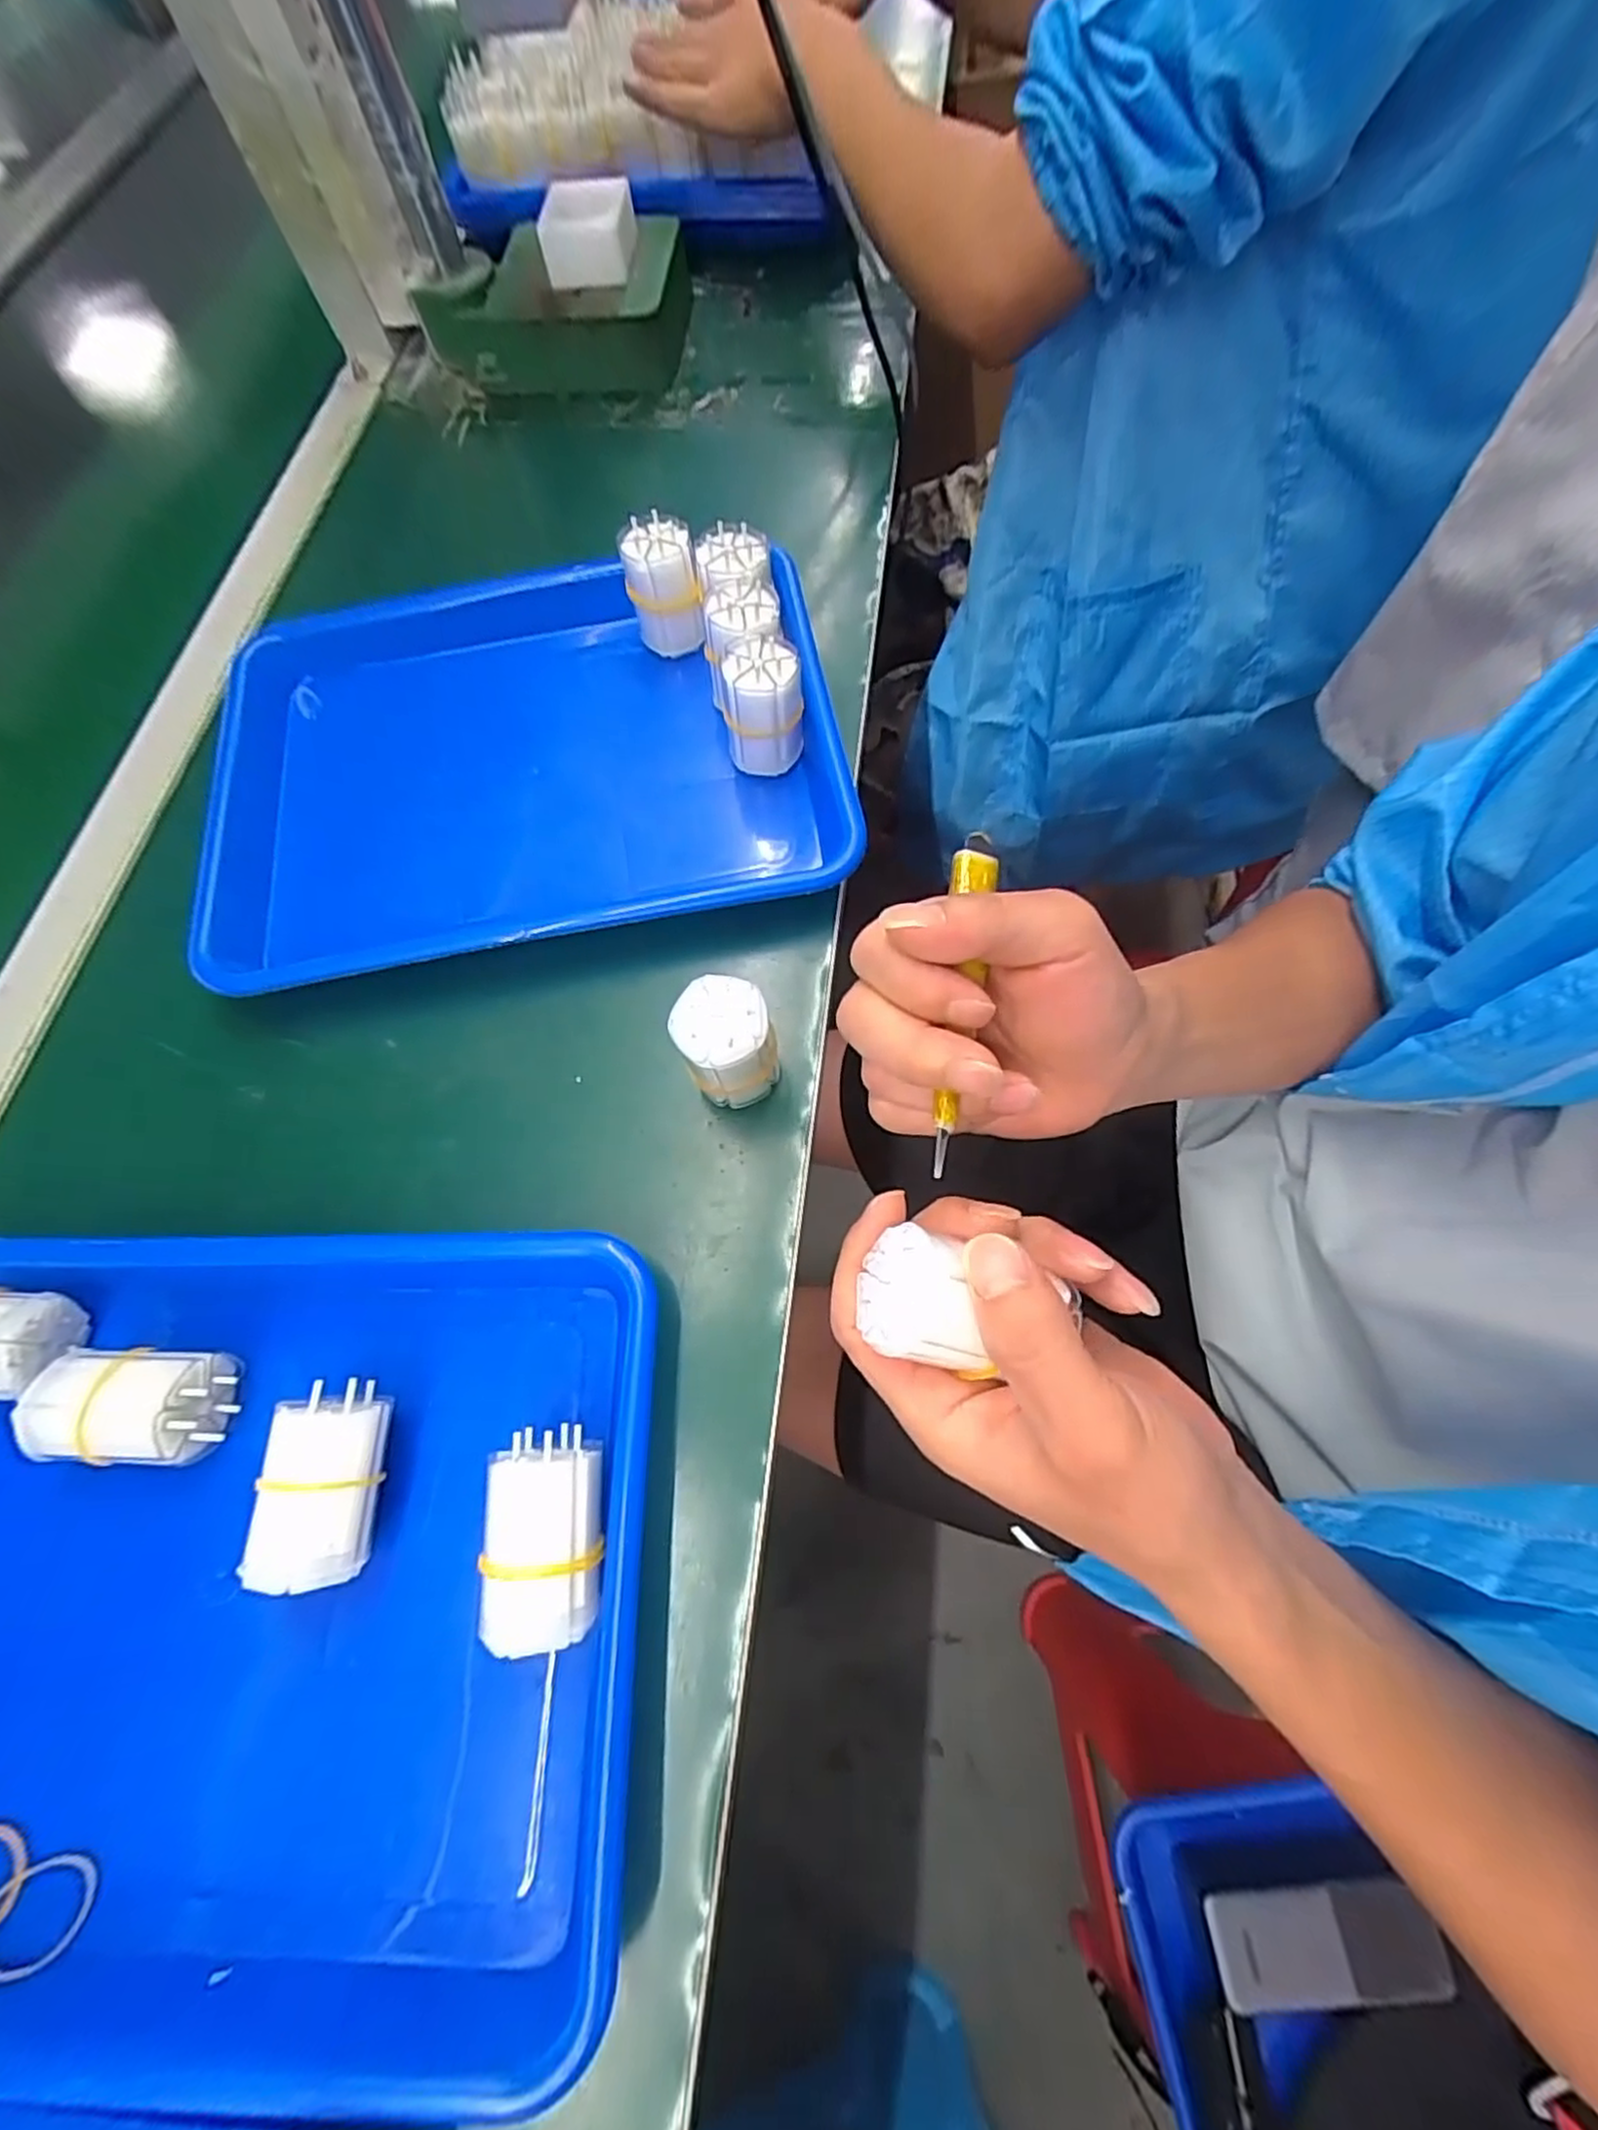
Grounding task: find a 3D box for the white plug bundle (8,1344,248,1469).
[{"bbox_3d":[-0.256,0.131,0.287,0.062,0.030,0.038,-1,71,6],"label":"white plug bundle"}]

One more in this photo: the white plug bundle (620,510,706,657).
[{"bbox_3d":[-0.074,-0.265,0.416,0.039,0.064,0.037,-8,69,0],"label":"white plug bundle"}]

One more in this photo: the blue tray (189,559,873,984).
[{"bbox_3d":[-0.157,-0.169,0.401,0.358,0.045,0.260,-12,71,1],"label":"blue tray"}]

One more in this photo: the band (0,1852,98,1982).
[{"bbox_3d":[-0.257,0.285,0.248,0.034,0.004,0.029,15,48,10],"label":"band"}]

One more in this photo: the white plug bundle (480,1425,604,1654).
[{"bbox_3d":[-0.087,0.166,0.266,0.038,0.047,0.065,-7,69,0],"label":"white plug bundle"}]

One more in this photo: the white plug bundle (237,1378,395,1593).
[{"bbox_3d":[-0.172,0.154,0.277,0.037,0.041,0.064,-3,69,2],"label":"white plug bundle"}]

